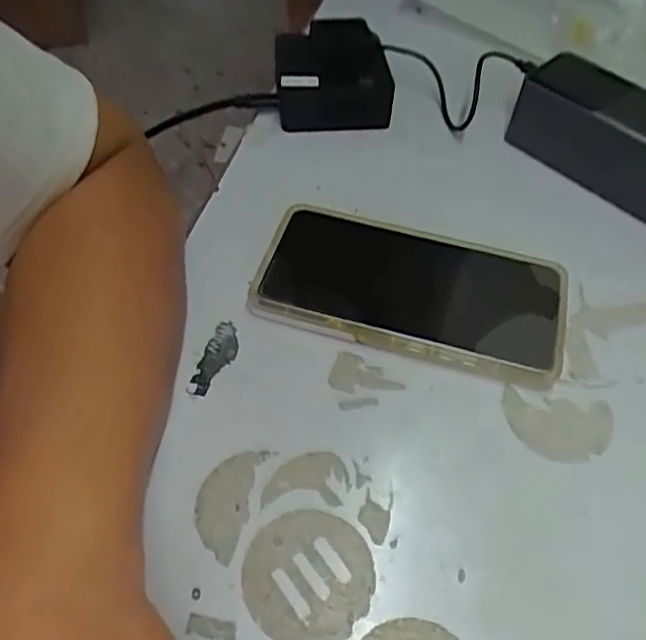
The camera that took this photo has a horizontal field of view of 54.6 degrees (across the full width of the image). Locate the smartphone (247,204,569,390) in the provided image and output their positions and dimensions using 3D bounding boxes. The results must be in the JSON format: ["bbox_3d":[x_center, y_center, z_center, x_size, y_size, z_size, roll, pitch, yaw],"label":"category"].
[{"bbox_3d":[0.050,-0.018,0.349,0.166,0.016,0.084,14,54,8],"label":"smartphone"}]

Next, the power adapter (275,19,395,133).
[{"bbox_3d":[0.005,-0.186,0.455,0.081,0.040,0.094,-2,53,-4],"label":"power adapter"}]

